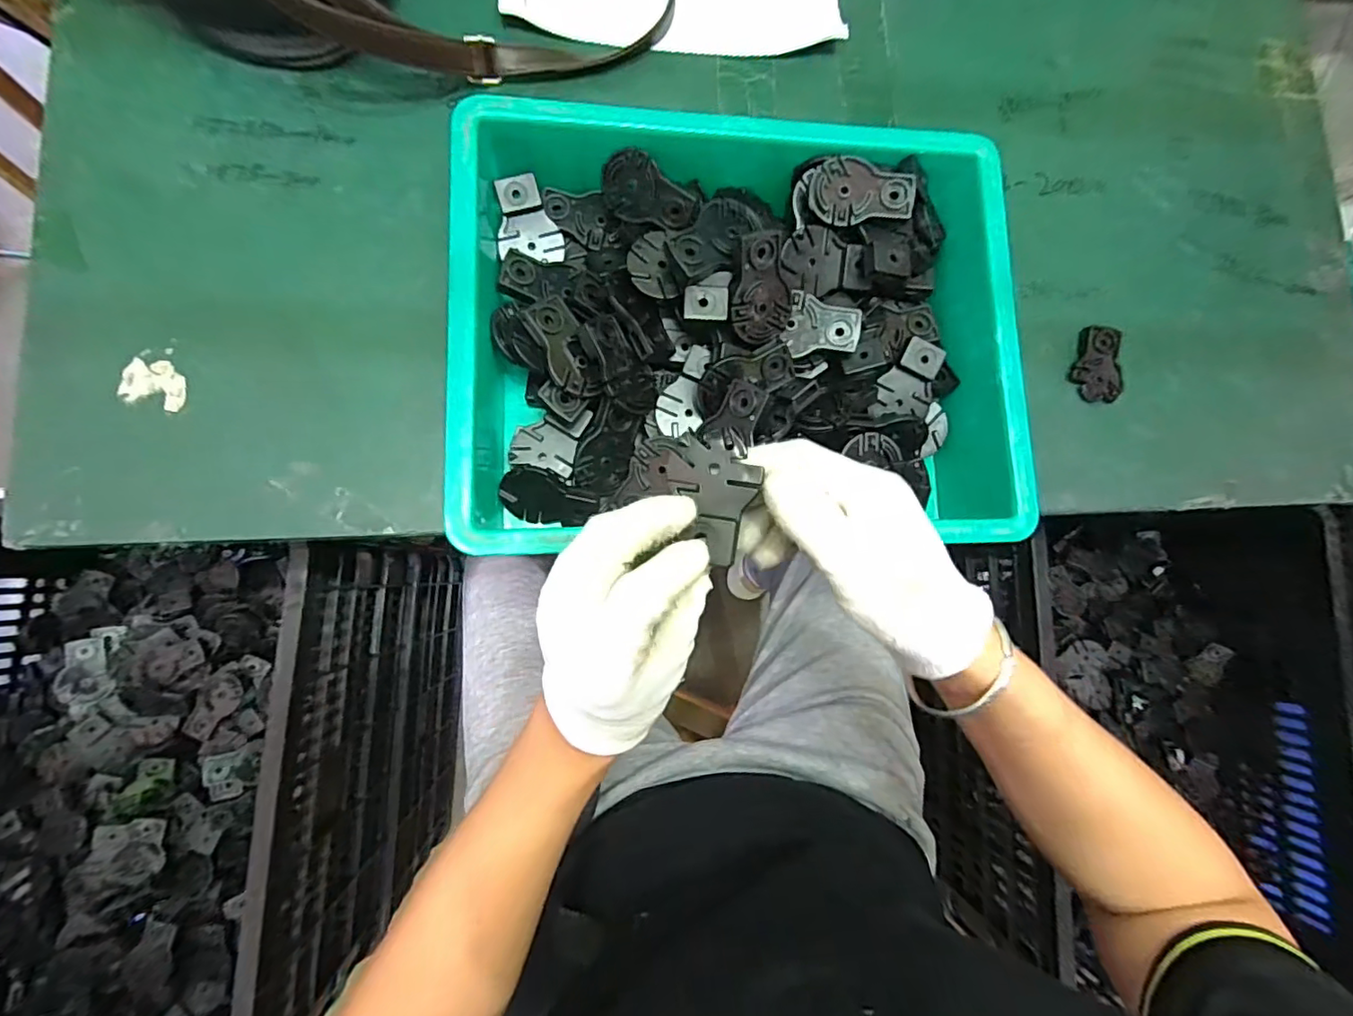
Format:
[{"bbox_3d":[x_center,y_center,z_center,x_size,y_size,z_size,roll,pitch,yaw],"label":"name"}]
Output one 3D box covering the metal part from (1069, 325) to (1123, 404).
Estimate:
[{"bbox_3d":[0.338,-0.115,0.455,0.040,0.016,0.057,3,82,-6],"label":"metal part"}]

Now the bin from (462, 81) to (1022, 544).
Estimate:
[{"bbox_3d":[0.039,-0.110,0.371,0.336,0.084,0.263,-1,83,-7],"label":"bin"}]

